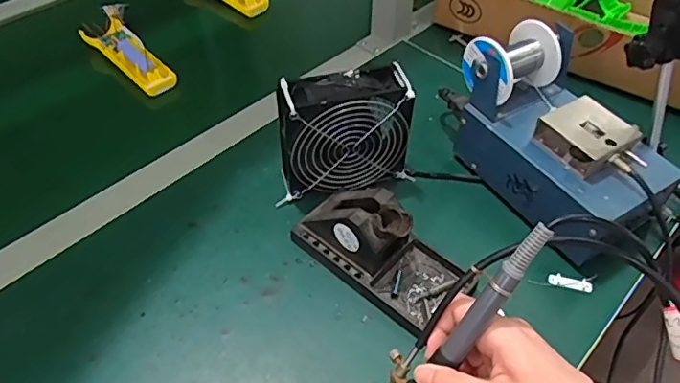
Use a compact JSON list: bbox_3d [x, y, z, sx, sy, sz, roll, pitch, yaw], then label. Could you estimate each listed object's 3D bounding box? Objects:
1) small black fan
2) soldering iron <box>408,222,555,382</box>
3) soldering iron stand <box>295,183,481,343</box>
[{"bbox_3d":[0.002,-0.053,0.514,0.120,0.121,0.050,-11,49,-10],"label":"small black fan"},{"bbox_3d":[0.065,0.100,0.323,0.018,0.199,0.016,42,25,30],"label":"soldering iron"},{"bbox_3d":[0.037,0.043,0.465,0.154,0.067,0.077,35,57,27],"label":"soldering iron stand"}]

